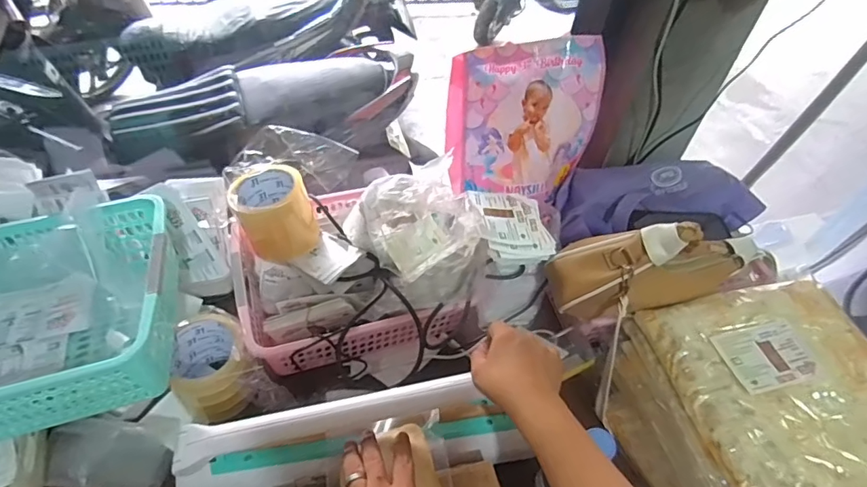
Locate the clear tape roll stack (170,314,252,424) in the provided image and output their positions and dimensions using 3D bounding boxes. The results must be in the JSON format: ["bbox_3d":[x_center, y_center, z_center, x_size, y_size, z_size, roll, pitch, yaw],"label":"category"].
[{"bbox_3d":[-0.272,0.154,0.602,0.088,0.098,0.094,-14,52,-19],"label":"clear tape roll stack"}]

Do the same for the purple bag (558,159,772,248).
[{"bbox_3d":[0.329,-0.063,0.734,0.302,0.069,0.112,-4,49,-10],"label":"purple bag"}]

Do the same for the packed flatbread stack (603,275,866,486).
[{"bbox_3d":[0.380,0.196,0.583,0.275,0.140,0.271,-14,52,-18],"label":"packed flatbread stack"}]

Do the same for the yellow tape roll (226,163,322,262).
[{"bbox_3d":[-0.214,-0.039,0.660,0.096,0.094,0.093,-27,57,-27],"label":"yellow tape roll"}]

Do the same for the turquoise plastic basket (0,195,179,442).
[{"bbox_3d":[-0.451,0.078,0.547,0.310,0.137,0.247,-10,50,-15],"label":"turquoise plastic basket"}]

